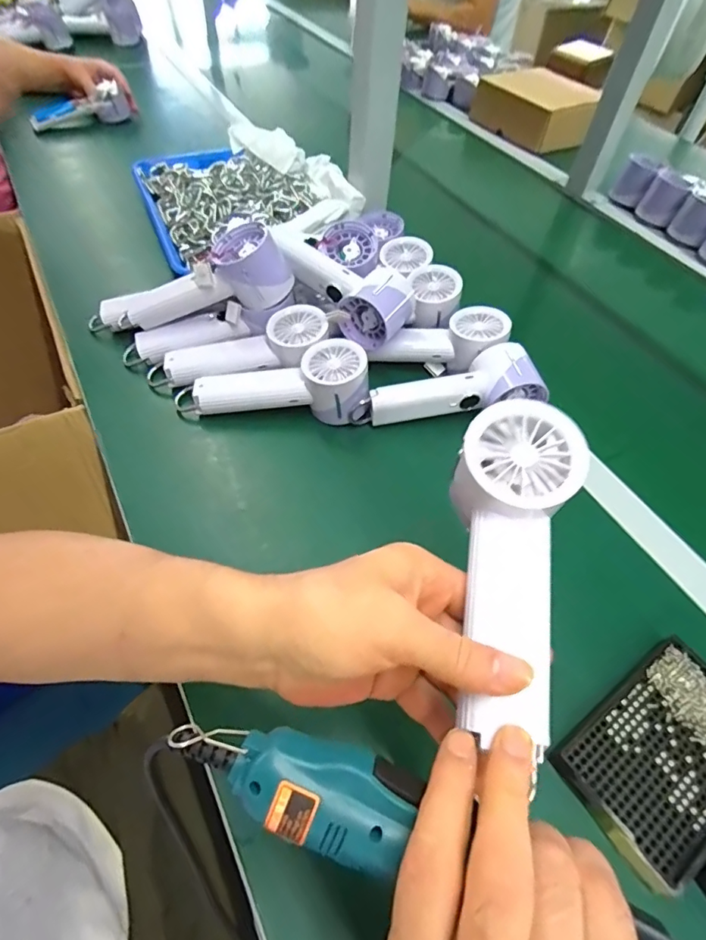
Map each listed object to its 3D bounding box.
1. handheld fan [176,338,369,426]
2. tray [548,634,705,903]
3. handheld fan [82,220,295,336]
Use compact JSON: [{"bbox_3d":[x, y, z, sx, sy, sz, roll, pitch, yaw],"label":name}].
[{"bbox_3d":[-0.080,-0.079,0.498,0.197,0.059,0.060,-7,54,8],"label":"handheld fan"},{"bbox_3d":[0.213,0.190,0.331,0.140,0.014,0.088,-29,61,-22],"label":"tray"},{"bbox_3d":[-0.184,-0.186,0.520,0.239,0.064,0.053,-12,52,17],"label":"handheld fan"}]

